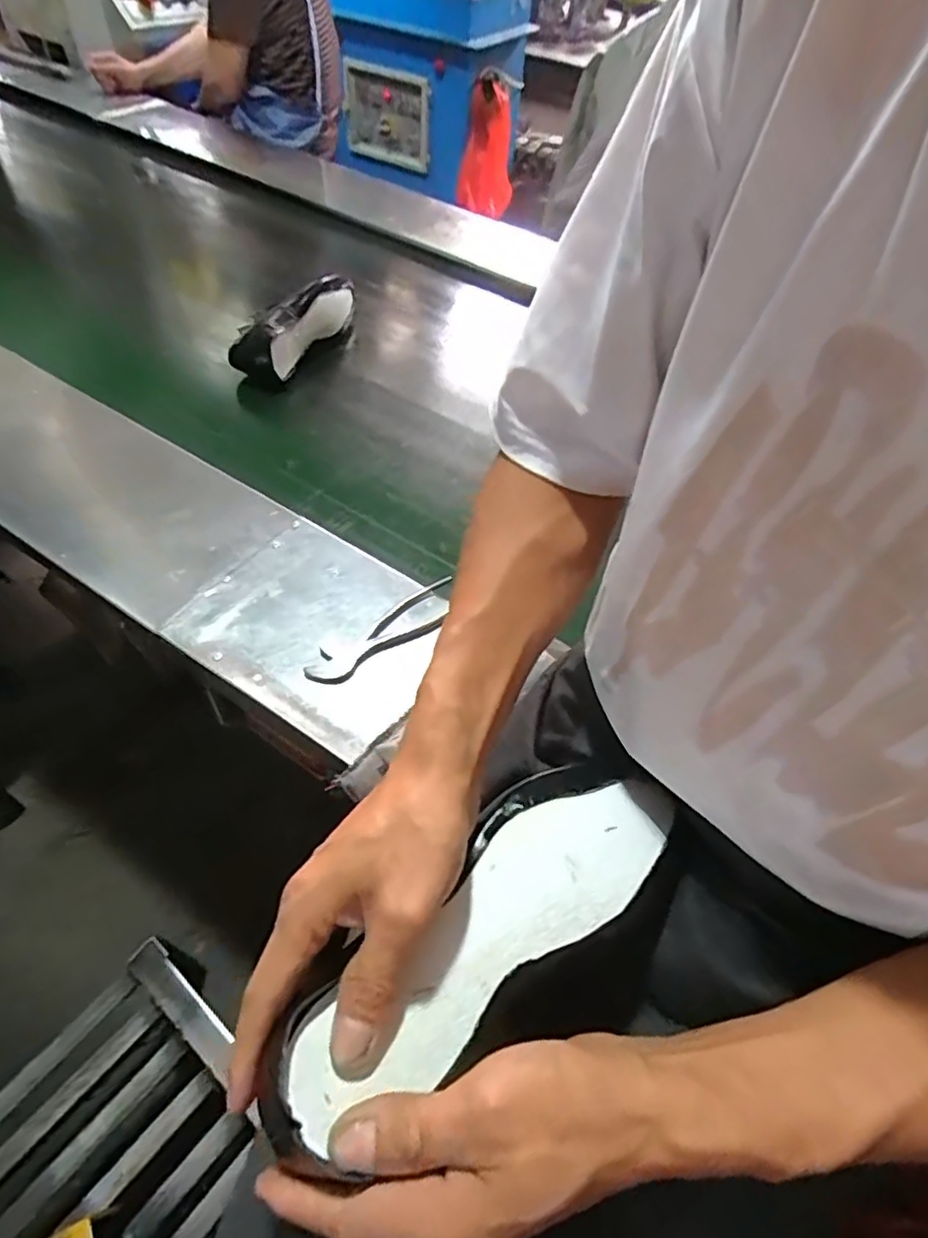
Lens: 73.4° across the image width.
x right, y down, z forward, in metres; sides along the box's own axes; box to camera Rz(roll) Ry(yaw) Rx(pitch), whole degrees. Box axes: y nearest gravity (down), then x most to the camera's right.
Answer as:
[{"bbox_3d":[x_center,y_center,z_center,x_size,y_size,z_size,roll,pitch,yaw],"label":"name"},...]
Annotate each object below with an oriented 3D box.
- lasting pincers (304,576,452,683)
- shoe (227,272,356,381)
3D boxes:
[{"bbox_3d":[-0.083,0.015,0.678,0.188,0.018,0.045,-31,61,-26],"label":"lasting pincers"},{"bbox_3d":[-0.275,-0.479,1.026,0.090,0.109,0.272,25,54,13],"label":"shoe"}]

